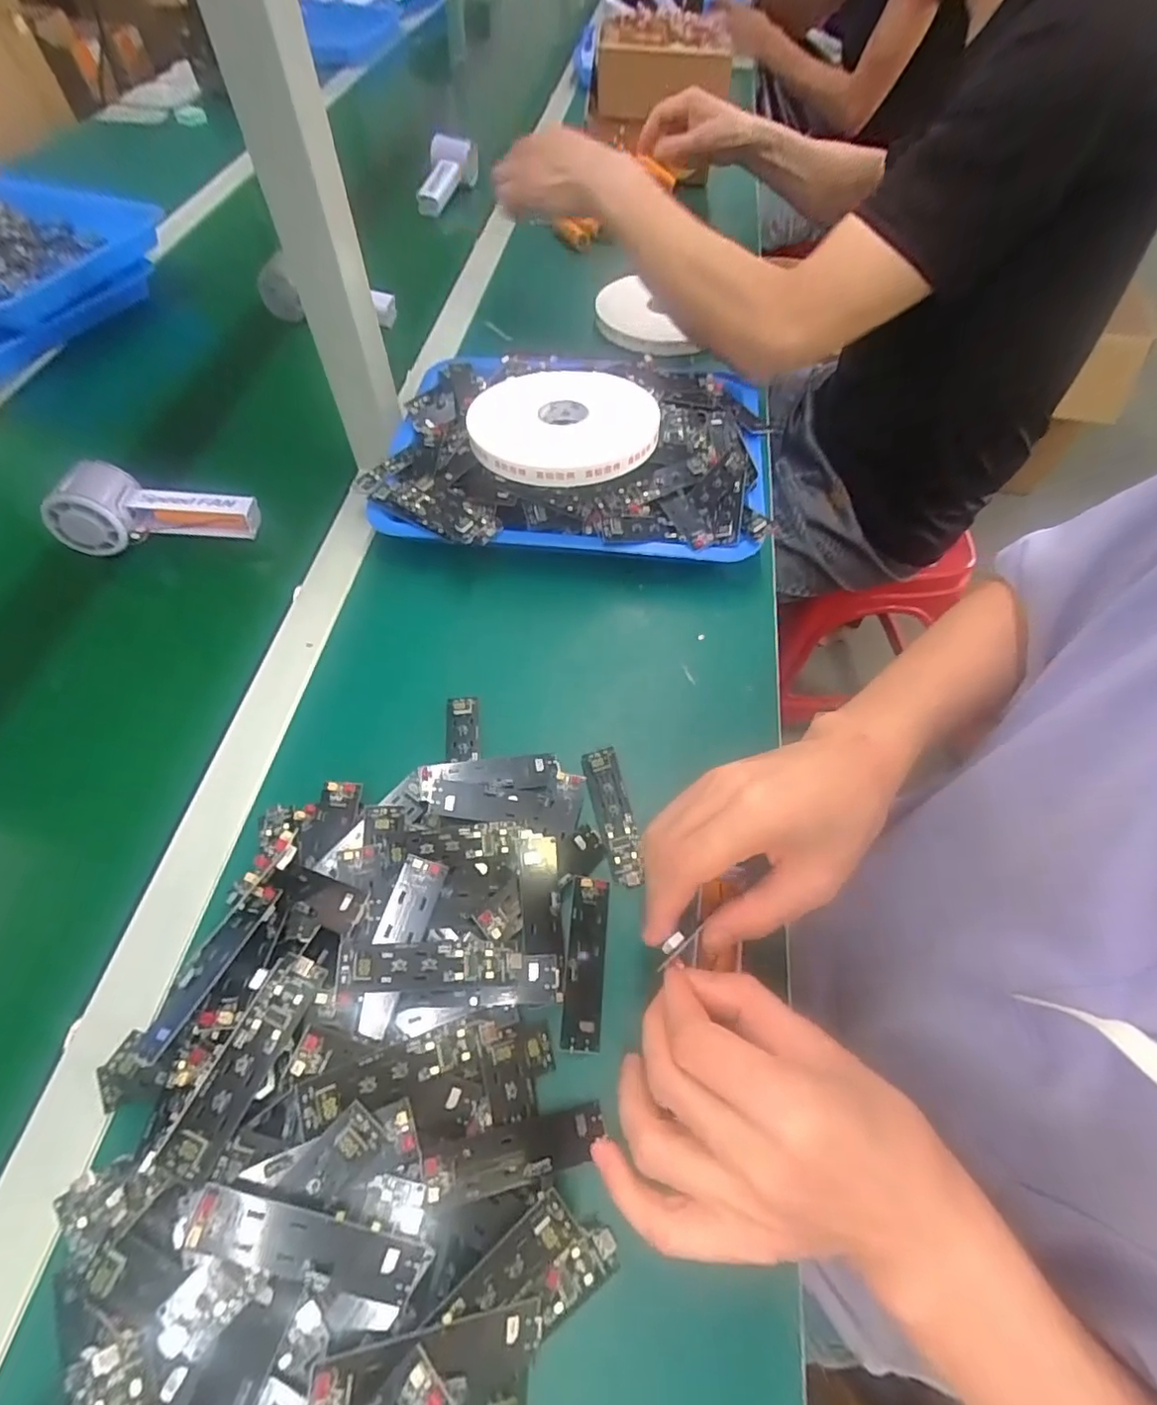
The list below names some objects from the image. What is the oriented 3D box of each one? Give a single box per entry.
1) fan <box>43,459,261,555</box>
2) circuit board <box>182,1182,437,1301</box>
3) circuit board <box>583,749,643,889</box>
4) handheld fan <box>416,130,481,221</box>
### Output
[{"bbox_3d":[-0.354,-0.162,0.503,0.146,0.059,0.054,-2,58,-3],"label":"fan"},{"bbox_3d":[-0.108,0.217,0.241,0.091,0.011,0.023,22,59,-8],"label":"circuit board"},{"bbox_3d":[0.023,0.072,0.389,0.023,0.011,0.090,-10,59,-7],"label":"circuit board"},{"bbox_3d":[-0.191,-0.770,0.878,0.069,0.065,0.166,6,58,2],"label":"handheld fan"}]

